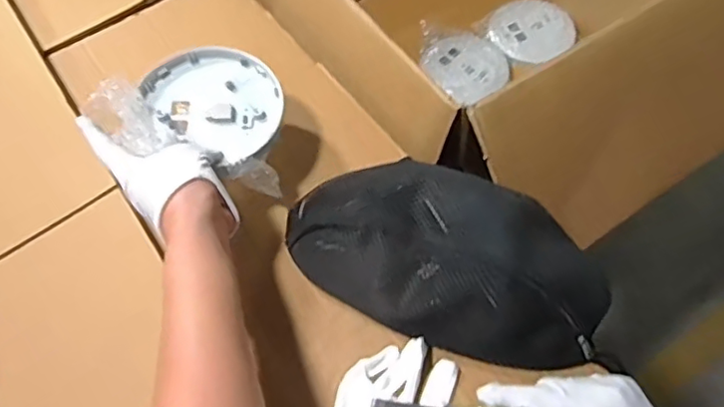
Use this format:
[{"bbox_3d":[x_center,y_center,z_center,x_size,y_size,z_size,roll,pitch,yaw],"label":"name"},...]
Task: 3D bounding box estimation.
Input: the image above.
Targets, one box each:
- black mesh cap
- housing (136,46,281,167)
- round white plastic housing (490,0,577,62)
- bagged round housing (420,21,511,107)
[{"bbox_3d":[0.071,0.037,0.511,0.264,0.071,0.144,22,63,15],"label":"black mesh cap"},{"bbox_3d":[-0.135,-0.096,0.555,0.114,0.028,0.123,-1,60,1],"label":"housing"},{"bbox_3d":[0.271,-0.278,0.959,0.123,0.023,0.118,-35,64,-16],"label":"round white plastic housing"},{"bbox_3d":[0.156,-0.219,0.919,0.124,0.030,0.140,-27,62,-12],"label":"bagged round housing"}]

